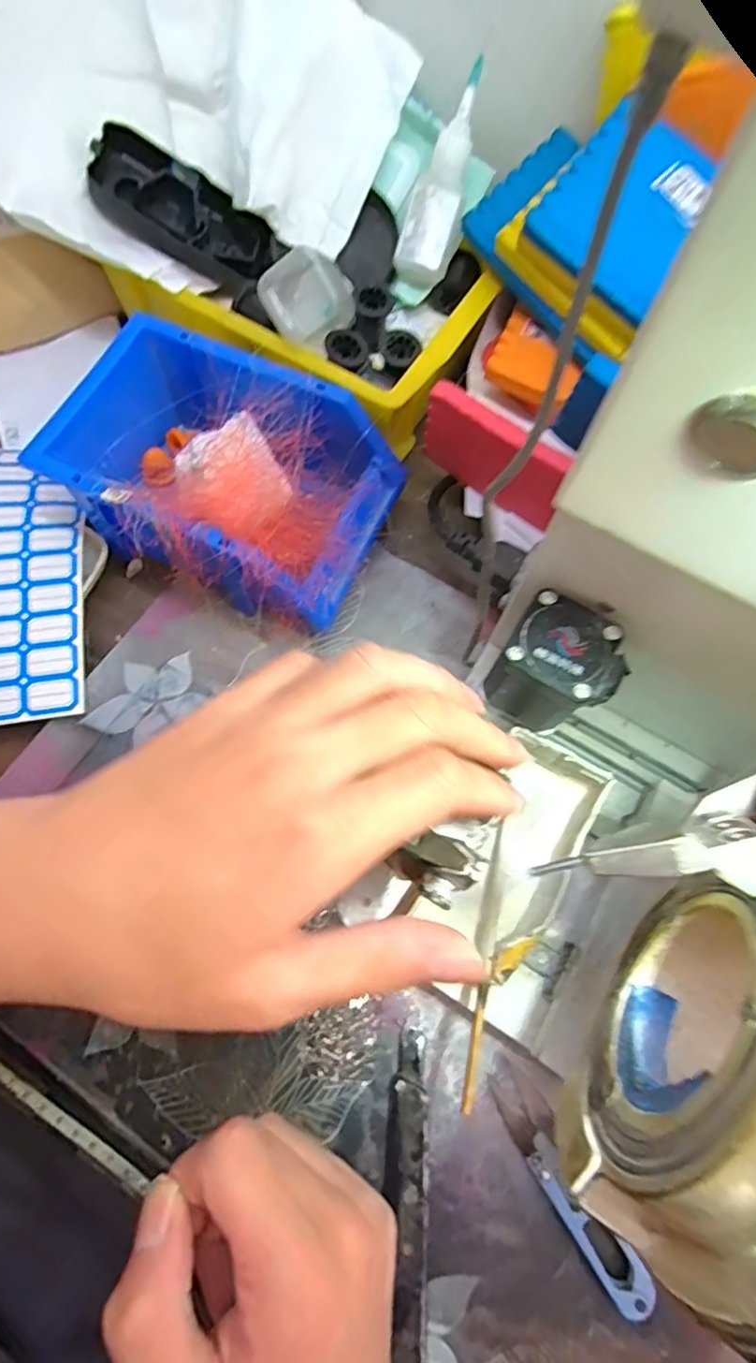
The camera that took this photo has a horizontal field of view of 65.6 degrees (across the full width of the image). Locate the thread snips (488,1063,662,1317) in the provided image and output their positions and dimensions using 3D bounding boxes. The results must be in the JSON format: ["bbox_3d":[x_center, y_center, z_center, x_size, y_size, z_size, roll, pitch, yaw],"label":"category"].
[{"bbox_3d":[0.094,0.246,0.266,0.019,0.010,0.072,-36,76,-13],"label":"thread snips"}]

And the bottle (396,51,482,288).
[{"bbox_3d":[0.043,-0.315,0.370,0.033,0.026,0.112,20,109,5],"label":"bottle"}]

